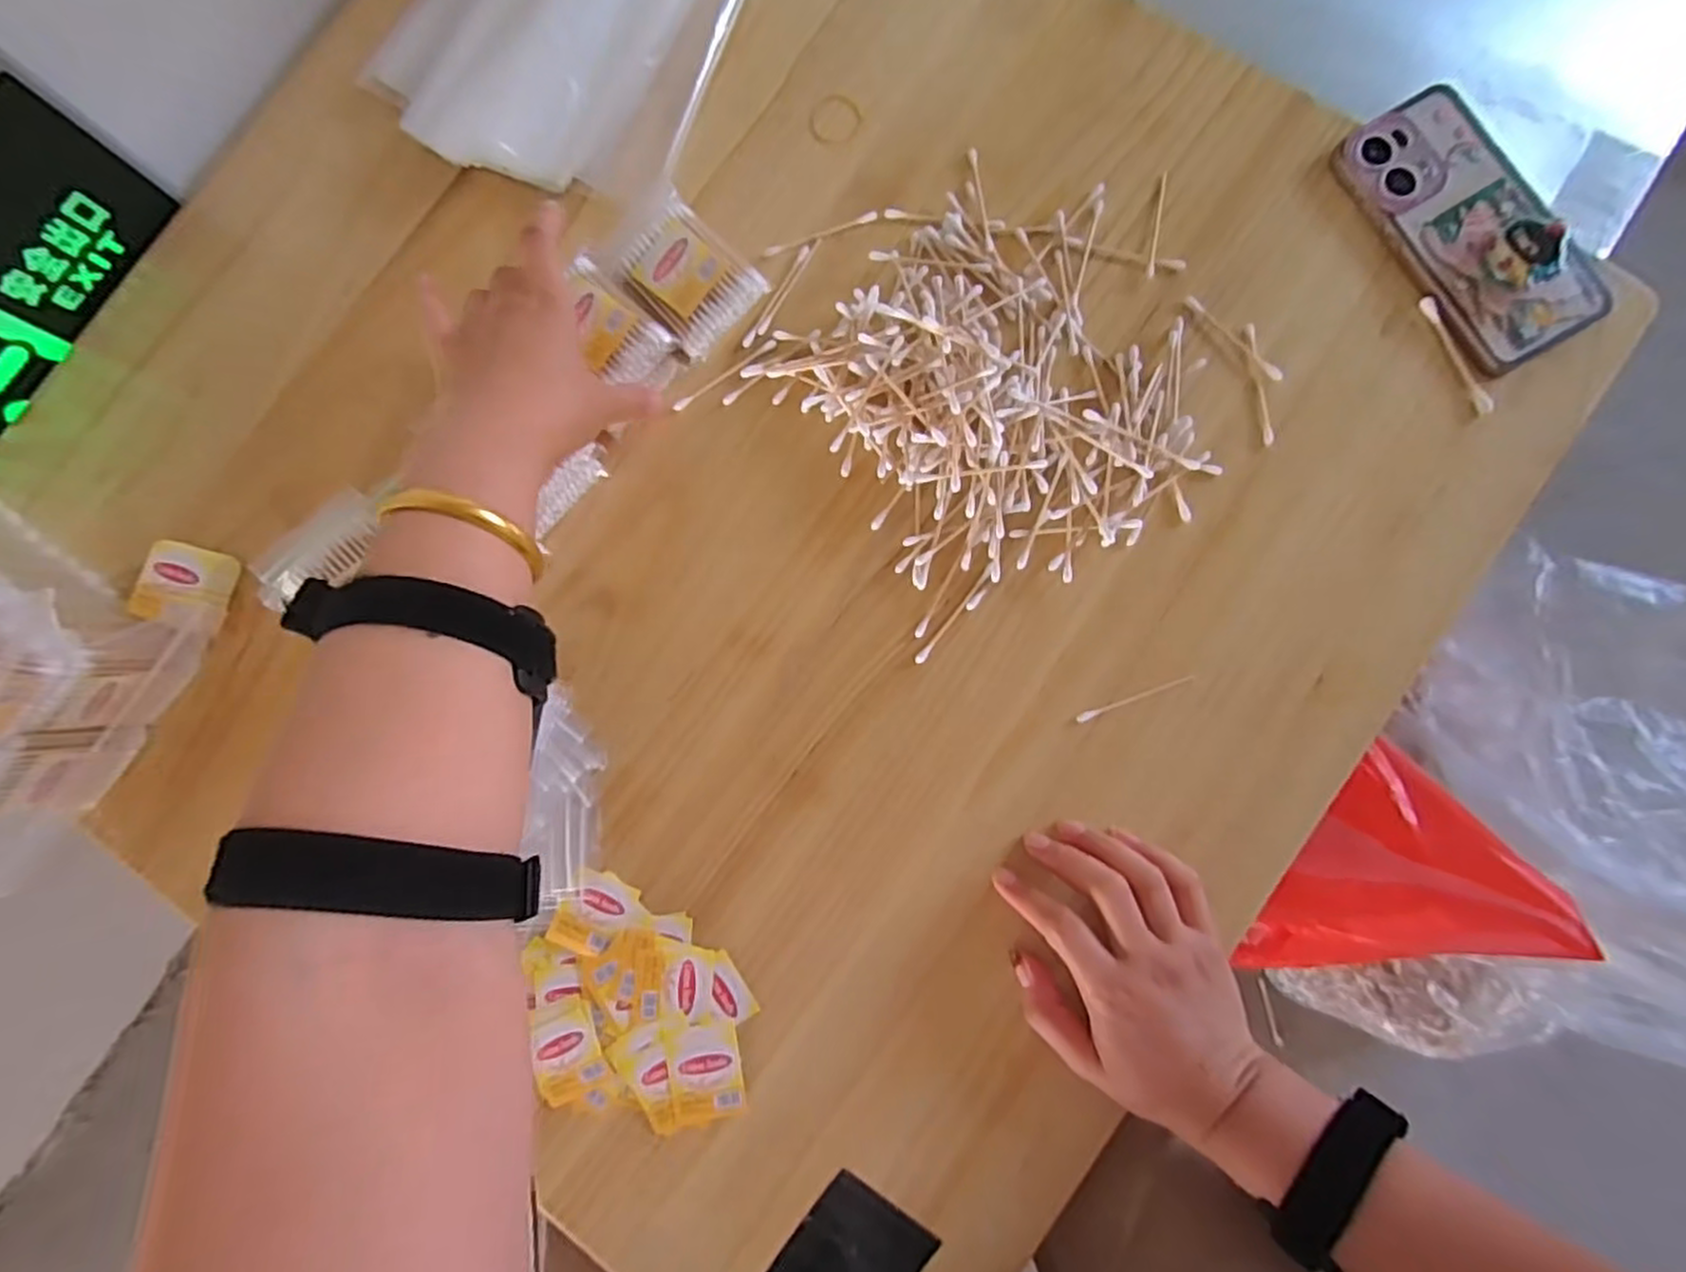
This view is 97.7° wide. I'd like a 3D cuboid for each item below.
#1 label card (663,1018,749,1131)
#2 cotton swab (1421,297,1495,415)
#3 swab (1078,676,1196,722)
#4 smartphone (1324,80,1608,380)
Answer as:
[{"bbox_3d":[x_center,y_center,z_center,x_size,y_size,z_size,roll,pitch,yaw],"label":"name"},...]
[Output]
[{"bbox_3d":[-0.075,0.242,0.406,0.040,0.005,0.053,-7,84,3],"label":"label card"},{"bbox_3d":[0.351,-0.161,0.422,0.009,0.004,0.074,-24,84,1],"label":"cotton swab"},{"bbox_3d":[0.164,0.036,0.414,0.069,0.004,0.005,-19,84,1],"label":"swab"},{"bbox_3d":[0.361,-0.237,0.421,0.080,0.019,0.167,-30,84,0],"label":"smartphone"}]

